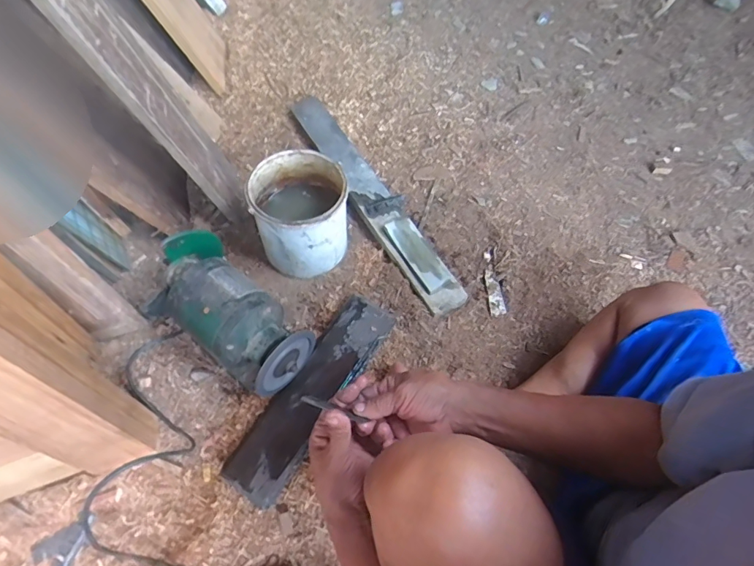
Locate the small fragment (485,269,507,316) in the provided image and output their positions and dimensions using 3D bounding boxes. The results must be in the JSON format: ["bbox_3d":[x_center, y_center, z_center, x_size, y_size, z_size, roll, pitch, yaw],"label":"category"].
[{"bbox_3d":[0.232,0.018,0.899,0.027,0.010,0.103,-4,62,0],"label":"small fragment"}]

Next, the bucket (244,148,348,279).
[{"bbox_3d":[-0.147,-0.134,0.889,0.169,0.176,0.187,-3,62,1],"label":"bucket"}]

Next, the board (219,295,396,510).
[{"bbox_3d":[-0.109,0.186,0.782,0.099,0.031,0.373,30,67,17],"label":"board"}]

